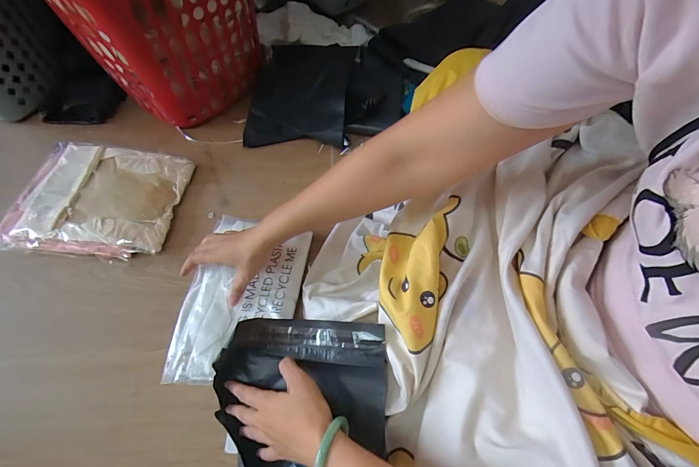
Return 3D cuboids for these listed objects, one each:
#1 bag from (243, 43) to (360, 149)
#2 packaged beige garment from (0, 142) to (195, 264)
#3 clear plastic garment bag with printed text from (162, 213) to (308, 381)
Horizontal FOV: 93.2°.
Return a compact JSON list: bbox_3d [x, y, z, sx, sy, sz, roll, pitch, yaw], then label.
[{"bbox_3d":[-0.103,-0.307,0.713,0.213,0.060,0.267,8,63,3],"label":"bag"},{"bbox_3d":[-0.468,-0.065,0.617,0.297,0.033,0.233,8,63,3],"label":"packaged beige garment"},{"bbox_3d":[-0.173,0.097,0.526,0.183,0.024,0.267,6,64,5],"label":"clear plastic garment bag with printed text"}]

